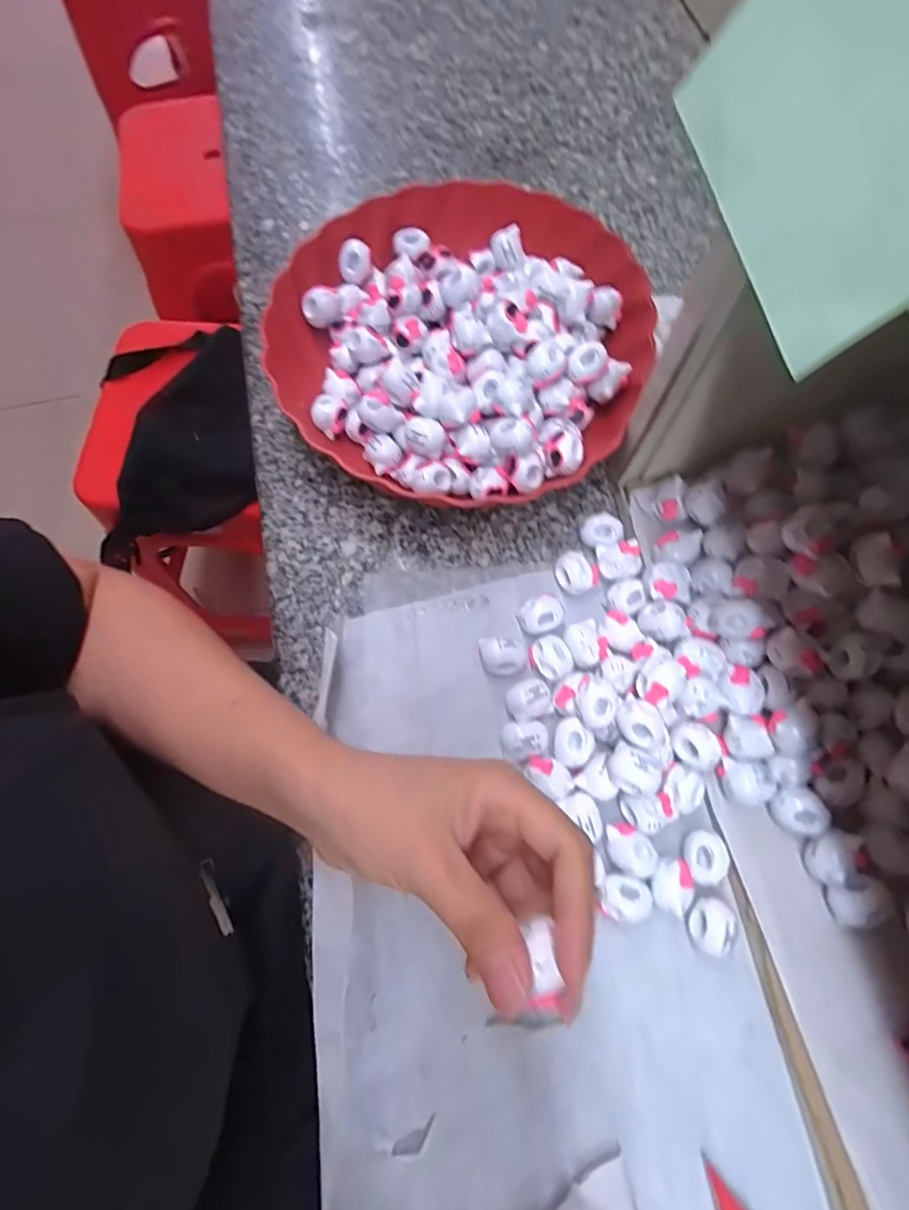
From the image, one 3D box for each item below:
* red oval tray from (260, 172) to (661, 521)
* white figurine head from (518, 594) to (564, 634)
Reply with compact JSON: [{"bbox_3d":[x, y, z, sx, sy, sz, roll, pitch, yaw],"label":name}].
[{"bbox_3d":[0.008,-0.179,0.376,0.242,0.057,0.248,28,74,11],"label":"red oval tray"},{"bbox_3d":[0.051,0.006,0.325,0.025,0.019,0.019,-20,71,-5],"label":"white figurine head"}]

